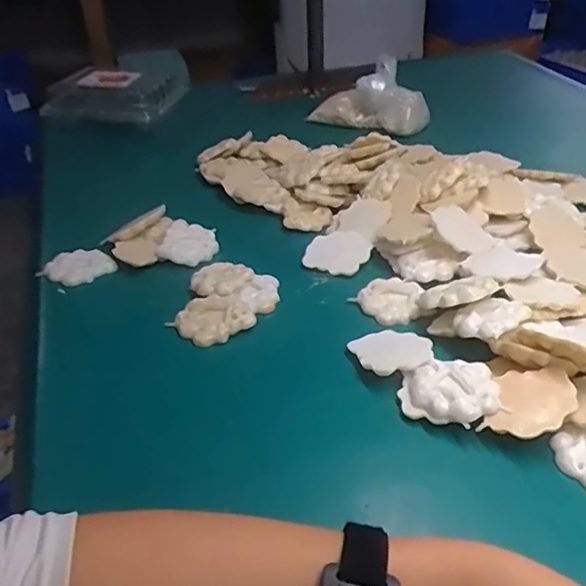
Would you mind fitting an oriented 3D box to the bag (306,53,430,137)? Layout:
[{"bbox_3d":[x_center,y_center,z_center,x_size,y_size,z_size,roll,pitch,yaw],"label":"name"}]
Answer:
[{"bbox_3d":[0.116,-0.294,0.925,0.170,0.104,0.074,20,41,29],"label":"bag"}]

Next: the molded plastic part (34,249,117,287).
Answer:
[{"bbox_3d":[-0.215,-0.026,0.608,0.065,0.017,0.043,-27,42,-30],"label":"molded plastic part"}]

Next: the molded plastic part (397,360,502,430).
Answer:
[{"bbox_3d":[0.116,0.074,0.449,0.069,0.025,0.054,14,38,22],"label":"molded plastic part"}]

